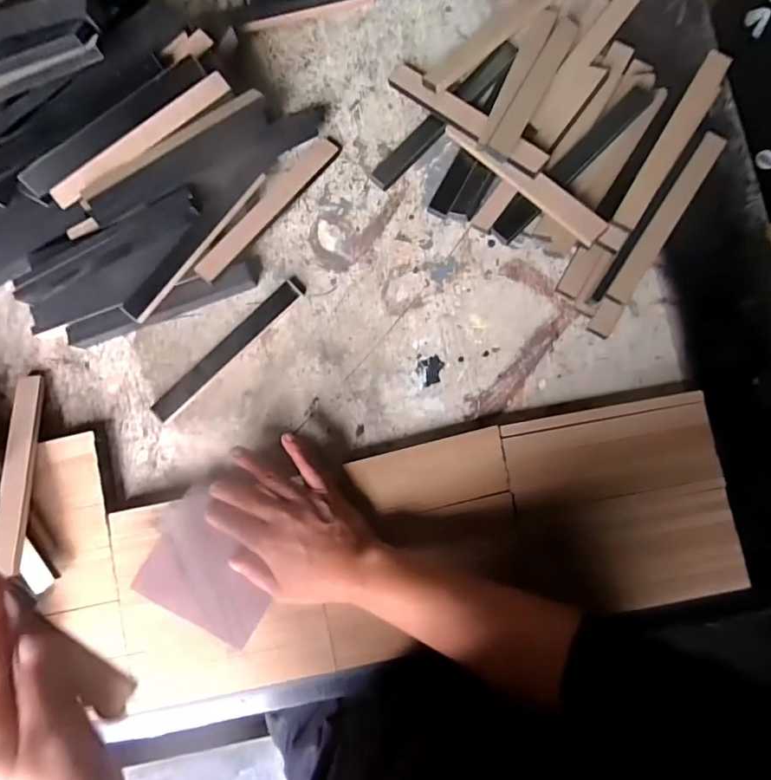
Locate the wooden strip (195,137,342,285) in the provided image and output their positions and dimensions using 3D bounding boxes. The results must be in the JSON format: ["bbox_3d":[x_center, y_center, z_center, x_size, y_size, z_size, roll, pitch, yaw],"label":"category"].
[{"bbox_3d":[-0.106,-0.170,0.447,0.028,0.009,0.180,37,80,13],"label":"wooden strip"}]

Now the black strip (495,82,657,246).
[{"bbox_3d":[0.163,-0.198,0.420,0.176,0.014,0.023,-44,86,0],"label":"black strip"}]

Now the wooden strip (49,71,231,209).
[{"bbox_3d":[-0.206,-0.211,0.408,0.172,0.011,0.020,-39,85,-2],"label":"wooden strip"}]

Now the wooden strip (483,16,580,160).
[{"bbox_3d":[0.131,-0.264,0.421,0.021,0.007,0.178,27,71,4],"label":"wooden strip"}]

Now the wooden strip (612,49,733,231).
[{"bbox_3d":[0.248,-0.214,0.422,0.022,0.018,0.172,31,87,4],"label":"wooden strip"}]

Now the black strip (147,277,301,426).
[{"bbox_3d":[-0.146,-0.036,0.449,0.171,0.008,0.020,-43,86,0],"label":"black strip"}]

